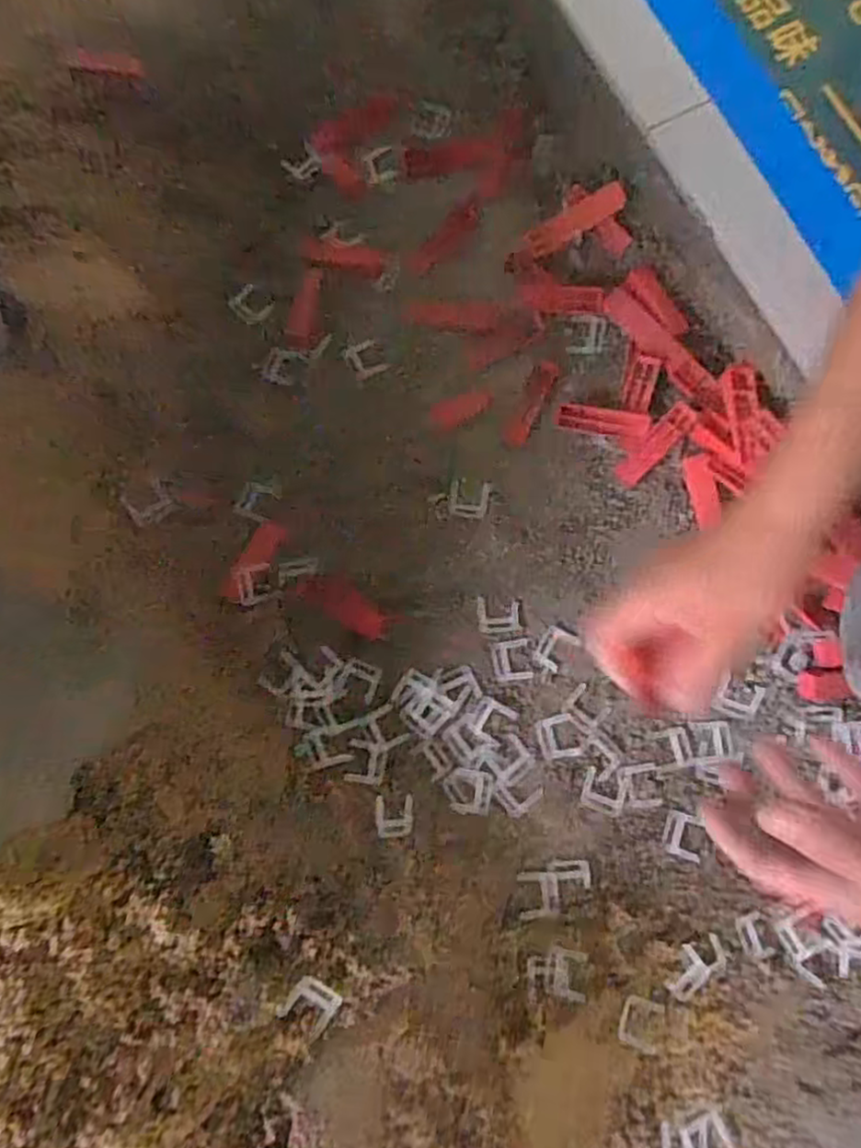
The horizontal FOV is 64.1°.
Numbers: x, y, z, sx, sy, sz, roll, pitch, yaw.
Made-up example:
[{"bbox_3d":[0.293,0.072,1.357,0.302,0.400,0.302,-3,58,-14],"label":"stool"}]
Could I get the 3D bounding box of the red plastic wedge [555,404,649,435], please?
[{"bbox_3d":[0.141,-0.127,0.568,0.074,0.008,0.021,9,79,14],"label":"red plastic wedge"}]

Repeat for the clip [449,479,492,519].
[{"bbox_3d":[0.033,-0.063,0.574,0.033,0.004,0.032,9,79,1],"label":"clip"}]

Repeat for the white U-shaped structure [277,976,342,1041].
[{"bbox_3d":[-0.074,0.268,0.427,0.030,0.004,0.028,38,63,1],"label":"white U-shaped structure"}]

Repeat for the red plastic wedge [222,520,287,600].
[{"bbox_3d":[-0.144,-0.012,0.559,0.022,0.014,0.072,29,80,5],"label":"red plastic wedge"}]

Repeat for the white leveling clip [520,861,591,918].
[{"bbox_3d":[0.093,0.233,0.510,0.054,0.005,0.035,-6,79,-1],"label":"white leveling clip"}]

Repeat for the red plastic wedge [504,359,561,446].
[{"bbox_3d":[0.085,-0.145,0.583,0.022,0.016,0.076,26,80,5],"label":"red plastic wedge"}]

